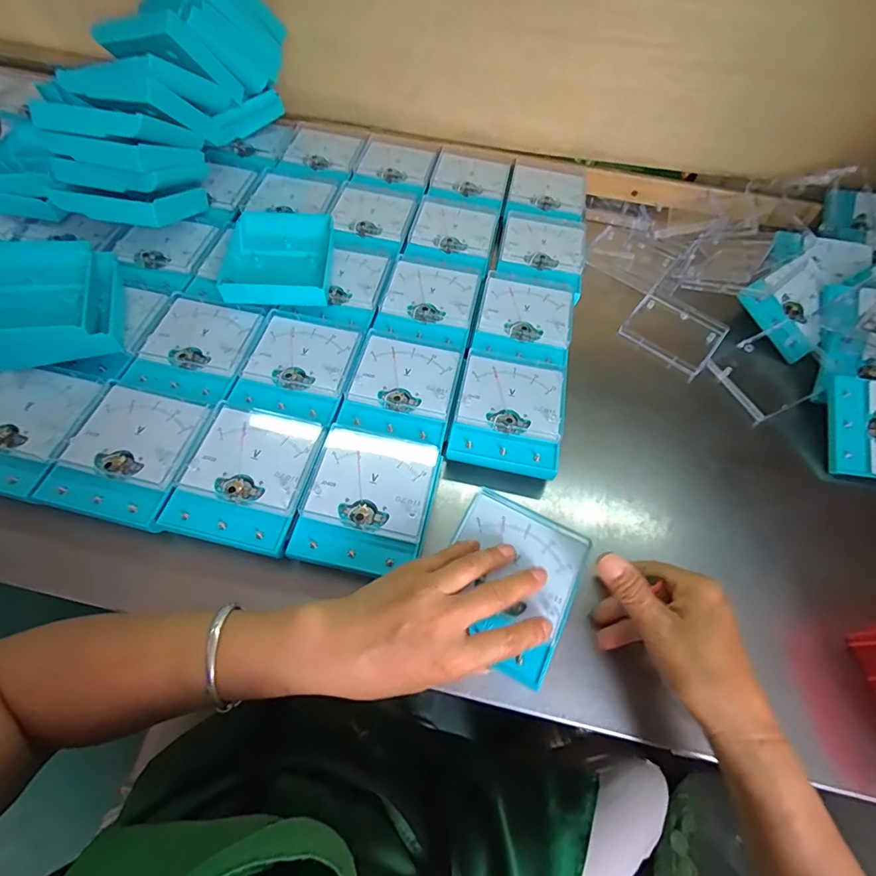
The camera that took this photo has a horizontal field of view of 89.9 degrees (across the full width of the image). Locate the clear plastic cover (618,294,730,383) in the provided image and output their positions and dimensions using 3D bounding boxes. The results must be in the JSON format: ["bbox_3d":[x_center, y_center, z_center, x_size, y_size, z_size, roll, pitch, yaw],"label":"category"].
[{"bbox_3d":[0.275,-0.126,0.511,0.097,0.009,0.094,37,65,16],"label":"clear plastic cover"}]

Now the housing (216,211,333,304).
[{"bbox_3d":[-0.167,-0.192,0.471,0.106,0.027,0.122,0,61,-4],"label":"housing"}]

